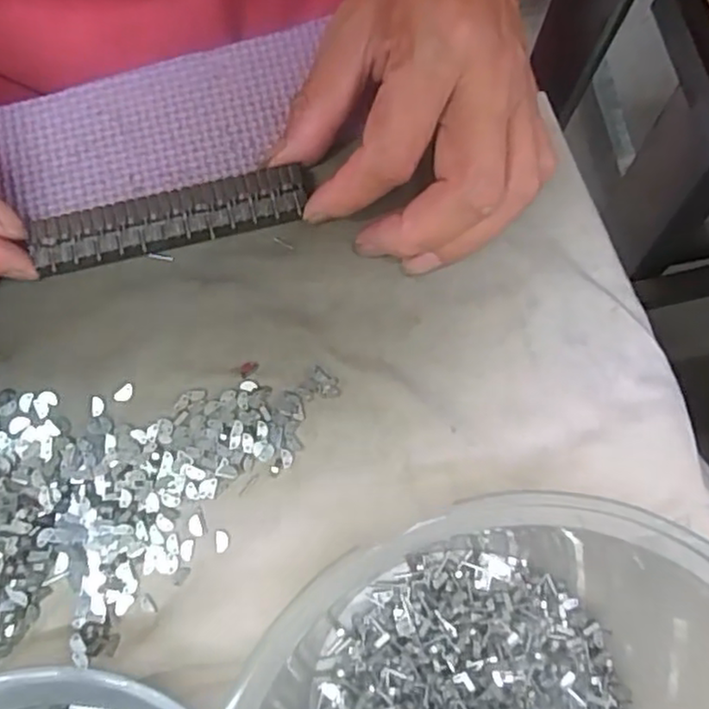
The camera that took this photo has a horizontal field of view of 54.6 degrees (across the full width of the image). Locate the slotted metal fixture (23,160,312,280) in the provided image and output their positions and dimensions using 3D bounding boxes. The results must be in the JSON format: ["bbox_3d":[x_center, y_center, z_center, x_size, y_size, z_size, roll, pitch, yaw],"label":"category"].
[{"bbox_3d":[-0.065,-0.048,0.243,0.095,0.005,0.021,-14,73,-3],"label":"slotted metal fixture"}]

